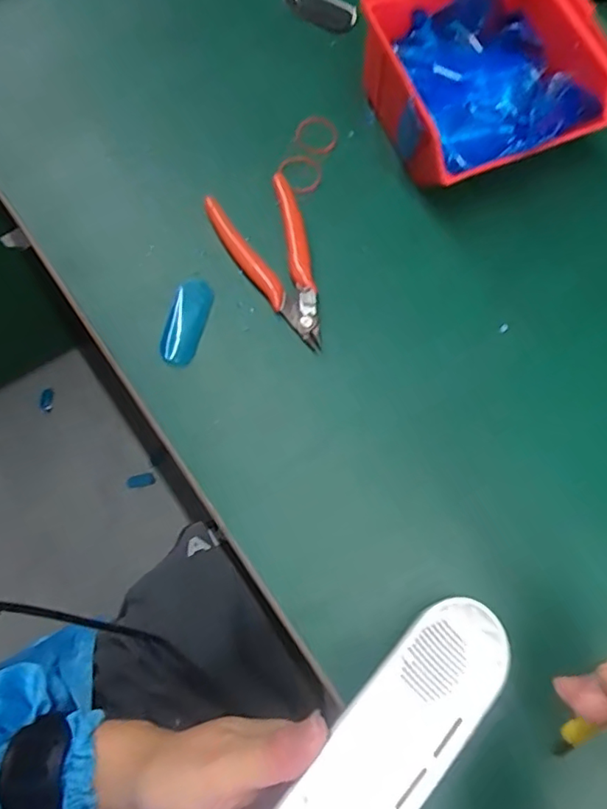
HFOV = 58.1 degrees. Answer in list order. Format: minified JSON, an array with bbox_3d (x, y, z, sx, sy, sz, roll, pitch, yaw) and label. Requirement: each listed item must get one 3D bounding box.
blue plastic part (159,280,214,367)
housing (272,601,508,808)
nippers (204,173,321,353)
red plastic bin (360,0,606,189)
[{"bbox_3d":[-0.075,-0.053,0.349,0.022,0.012,0.059,13,74,5],"label":"blue plastic part"},{"bbox_3d":[0.030,0.181,0.273,0.050,0.035,0.186,42,81,12],"label":"housing"},{"bbox_3d":[-0.017,-0.091,0.352,0.056,0.013,0.121,-21,74,-5],"label":"nippers"},{"bbox_3d":[0.114,-0.209,0.359,0.132,0.069,0.136,-21,74,-5],"label":"red plastic bin"}]

